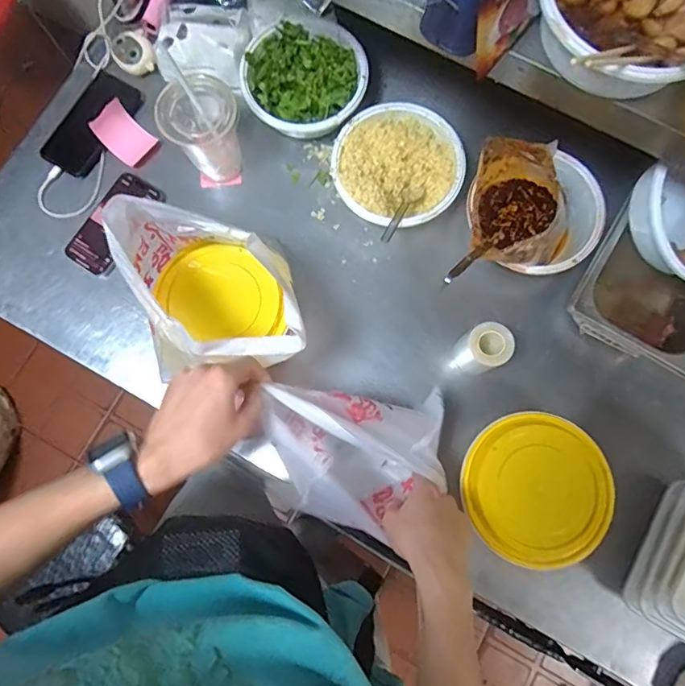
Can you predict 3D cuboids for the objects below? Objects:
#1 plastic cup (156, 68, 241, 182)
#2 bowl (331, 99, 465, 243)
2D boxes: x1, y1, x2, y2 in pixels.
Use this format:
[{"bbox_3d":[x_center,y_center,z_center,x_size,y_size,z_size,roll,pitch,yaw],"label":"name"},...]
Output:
[{"bbox_3d":[-0.178,-0.277,0.652,0.091,0.131,0.081,-19,80,-3],"label":"plastic cup"},{"bbox_3d":[0.070,-0.230,0.670,0.167,0.060,0.172,0,79,0],"label":"bowl"}]

